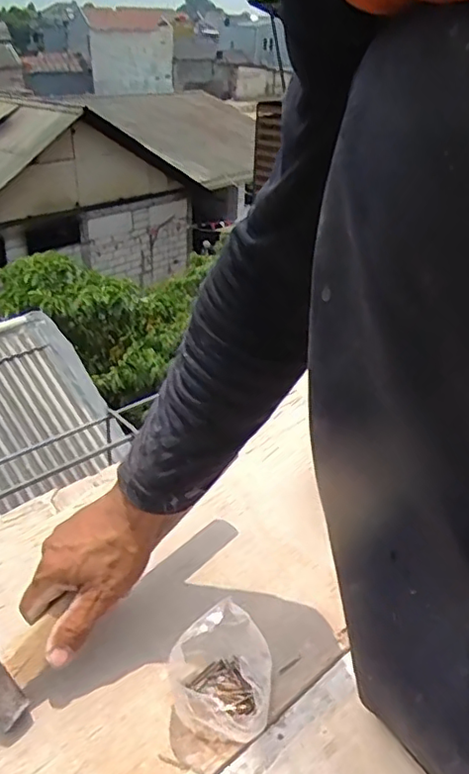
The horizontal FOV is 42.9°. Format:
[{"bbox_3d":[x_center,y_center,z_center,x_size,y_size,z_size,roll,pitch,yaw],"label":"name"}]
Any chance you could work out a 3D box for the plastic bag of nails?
[{"bbox_3d":[-0.012,0.222,0.470,0.076,0.068,0.074,2,29,-3],"label":"plastic bag of nails"}]

